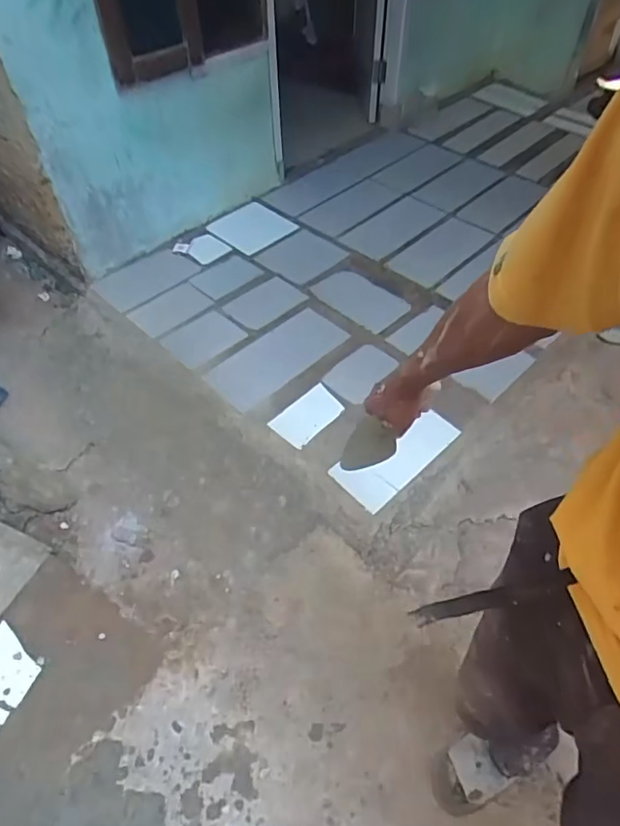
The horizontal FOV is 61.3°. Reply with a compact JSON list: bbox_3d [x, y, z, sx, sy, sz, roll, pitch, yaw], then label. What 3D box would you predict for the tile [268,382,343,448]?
[{"bbox_3d":[-0.003,0.008,1.692,0.234,0.016,0.124,-39,77,-24],"label":"tile"}]

